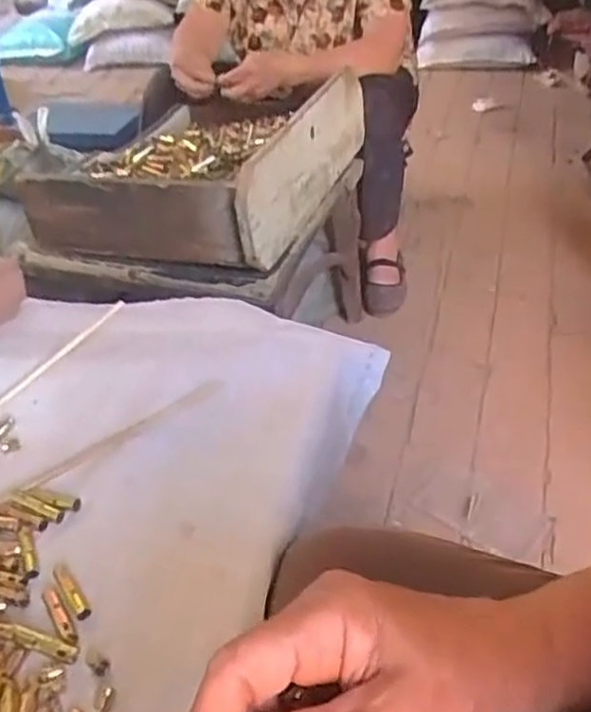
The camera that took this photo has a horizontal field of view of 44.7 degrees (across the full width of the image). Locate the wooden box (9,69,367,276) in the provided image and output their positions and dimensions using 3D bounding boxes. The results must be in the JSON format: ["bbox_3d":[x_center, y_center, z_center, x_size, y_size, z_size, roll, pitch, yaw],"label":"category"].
[{"bbox_3d":[-0.136,-0.312,1.127,0.363,0.147,0.463,11,40,19],"label":"wooden box"}]

